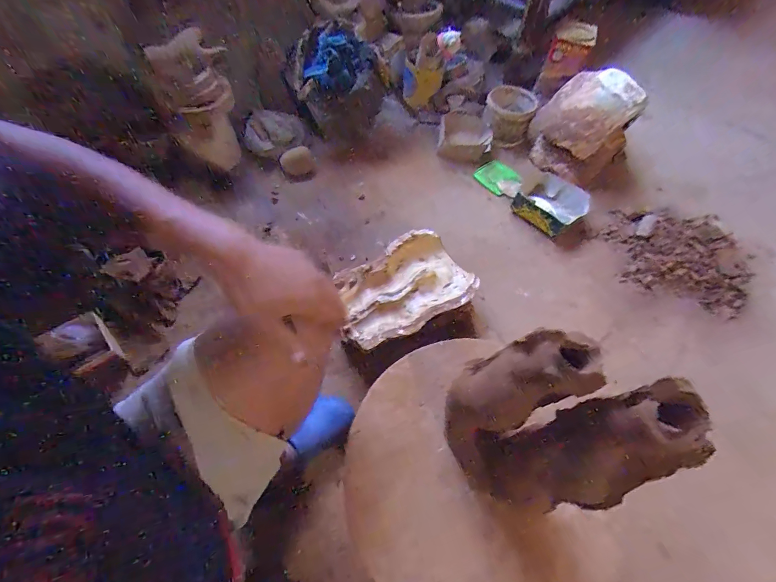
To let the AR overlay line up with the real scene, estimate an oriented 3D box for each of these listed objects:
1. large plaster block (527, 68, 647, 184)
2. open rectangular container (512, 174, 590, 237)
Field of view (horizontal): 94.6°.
[{"bbox_3d":[0.645,-0.544,1.198,0.256,0.286,0.206,-14,56,-13],"label":"large plaster block"},{"bbox_3d":[0.531,-0.278,1.165,0.211,0.068,0.190,-32,62,-24],"label":"open rectangular container"}]

